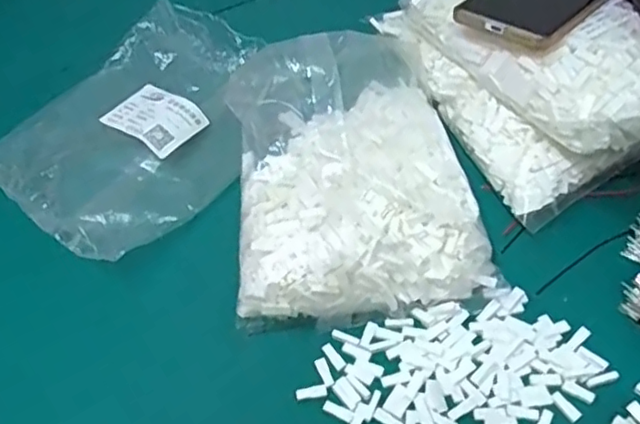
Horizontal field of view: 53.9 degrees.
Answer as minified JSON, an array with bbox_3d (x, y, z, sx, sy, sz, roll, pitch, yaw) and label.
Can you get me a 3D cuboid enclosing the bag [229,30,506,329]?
[{"bbox_3d":[0.017,-0.040,0.466,0.169,0.075,0.222,-11,53,-4],"label":"bag"}]

